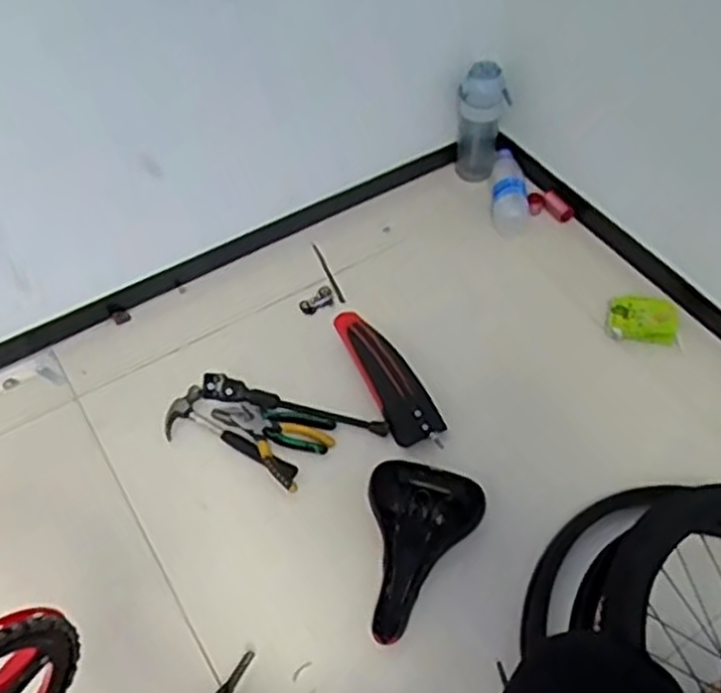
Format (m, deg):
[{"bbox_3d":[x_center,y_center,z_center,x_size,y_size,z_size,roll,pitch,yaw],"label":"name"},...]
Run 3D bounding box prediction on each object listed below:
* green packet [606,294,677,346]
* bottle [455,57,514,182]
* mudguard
[{"bbox_3d":[0.467,-0.048,1.267,0.115,0.046,0.081,10,53,8],"label":"green packet"},{"bbox_3d":[0.214,-0.393,1.358,0.091,0.233,0.073,4,52,4],"label":"bottle"},{"bbox_3d":[0.036,0.042,1.198,0.074,0.063,0.291,-23,56,-16],"label":"mudguard"}]

